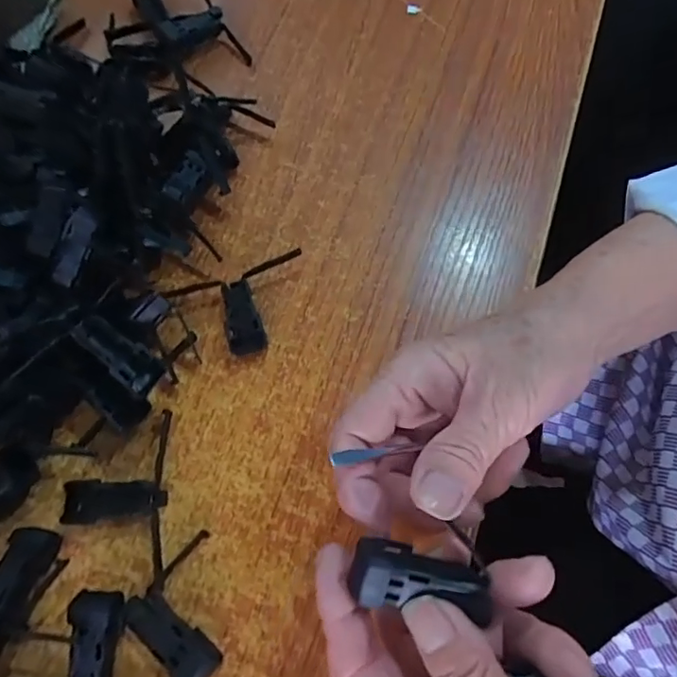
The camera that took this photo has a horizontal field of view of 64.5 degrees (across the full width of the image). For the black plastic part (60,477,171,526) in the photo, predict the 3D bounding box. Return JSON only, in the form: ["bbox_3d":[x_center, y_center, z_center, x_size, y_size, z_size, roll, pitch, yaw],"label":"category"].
[{"bbox_3d":[-0.112,0.082,0.270,0.047,0.014,0.020,-4,67,1],"label":"black plastic part"}]

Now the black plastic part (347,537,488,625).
[{"bbox_3d":[0.029,0.084,0.188,0.047,0.010,0.021,11,68,1],"label":"black plastic part"}]

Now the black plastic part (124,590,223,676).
[{"bbox_3d":[-0.076,0.136,0.244,0.048,0.014,0.018,38,74,17],"label":"black plastic part"}]

